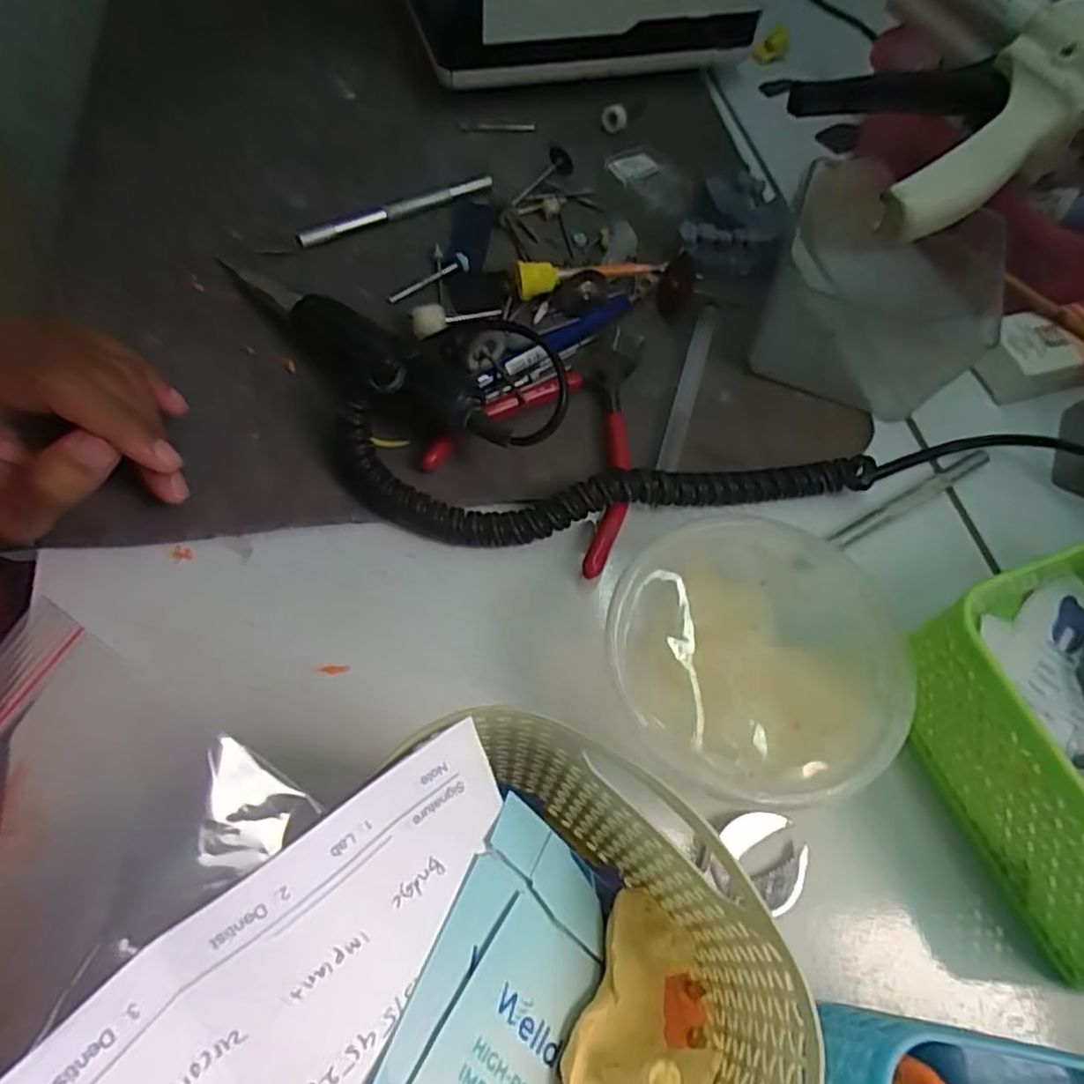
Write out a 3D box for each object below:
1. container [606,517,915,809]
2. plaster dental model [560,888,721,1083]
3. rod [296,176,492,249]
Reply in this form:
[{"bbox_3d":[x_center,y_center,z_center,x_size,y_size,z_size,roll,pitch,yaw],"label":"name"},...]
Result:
[{"bbox_3d":[0.077,0.043,0.255,0.102,0.034,0.100,2,61,-3],"label":"container"},{"bbox_3d":[0.027,0.120,0.176,0.031,0.029,0.052,23,62,8],"label":"plaster dental model"},{"bbox_3d":[-0.080,-0.184,0.384,0.113,0.010,0.008,-23,66,-16],"label":"rod"}]

